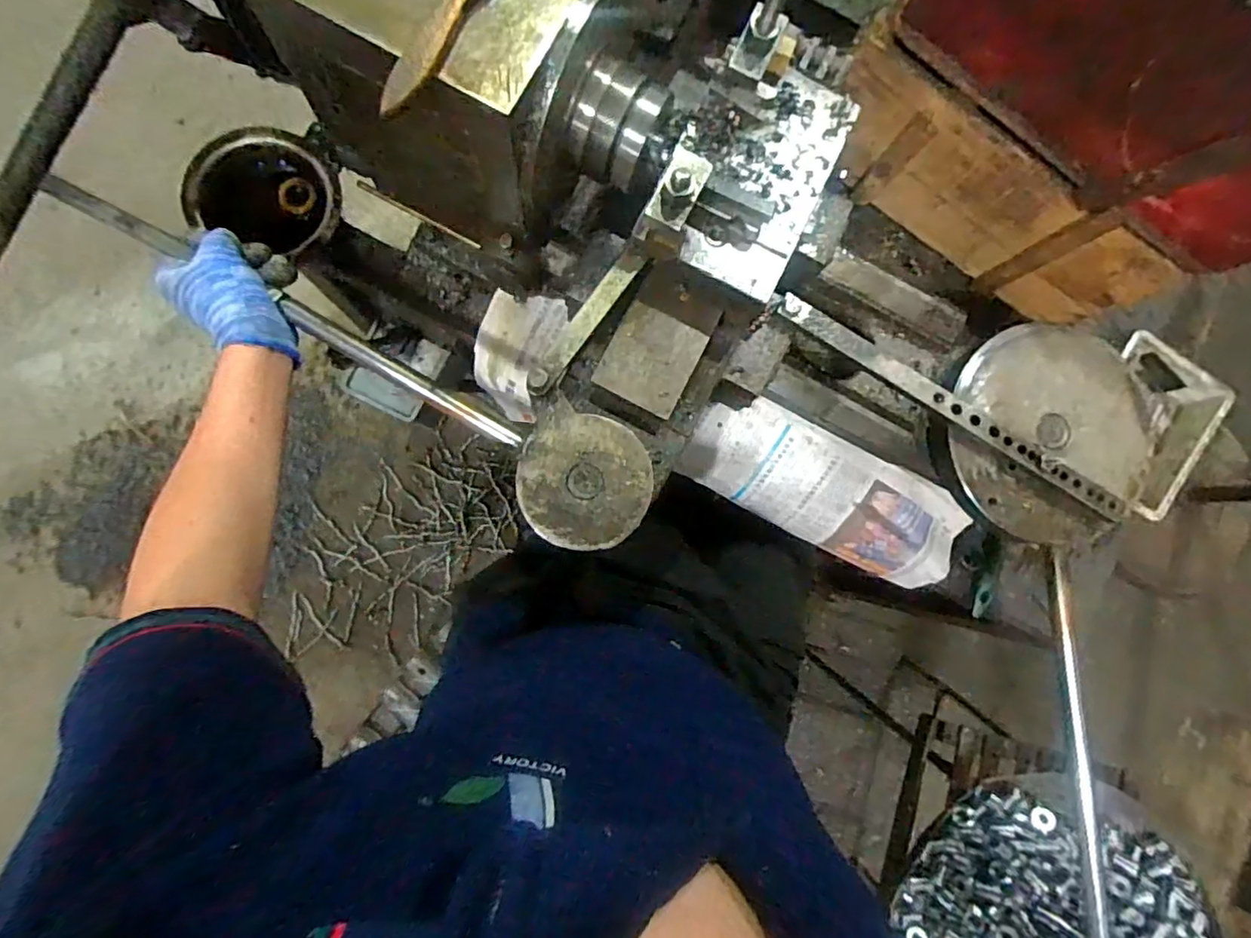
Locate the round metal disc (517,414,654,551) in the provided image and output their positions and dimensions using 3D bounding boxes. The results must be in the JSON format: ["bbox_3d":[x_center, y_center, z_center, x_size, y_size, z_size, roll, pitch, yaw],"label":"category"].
[{"bbox_3d":[-0.030,0.010,0.440,0.094,0.016,0.097,1,84,-6],"label":"round metal disc"}]

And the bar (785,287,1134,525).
[{"bbox_3d":[0.274,-0.051,0.489,0.337,0.016,0.024,32,82,-2],"label":"bar"}]

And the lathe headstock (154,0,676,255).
[{"bbox_3d":[-0.188,-0.322,0.402,0.450,0.172,0.157,28,82,-2],"label":"lathe headstock"}]

